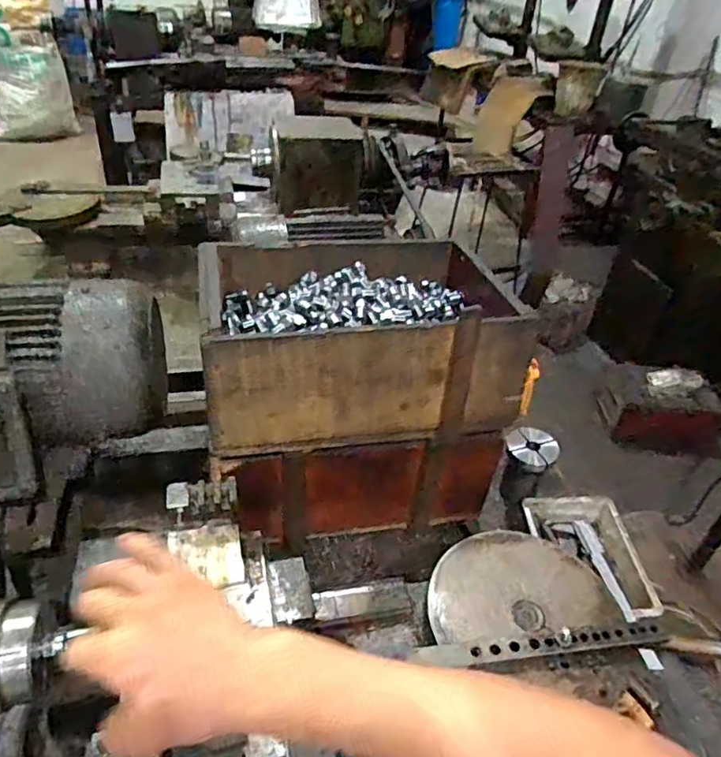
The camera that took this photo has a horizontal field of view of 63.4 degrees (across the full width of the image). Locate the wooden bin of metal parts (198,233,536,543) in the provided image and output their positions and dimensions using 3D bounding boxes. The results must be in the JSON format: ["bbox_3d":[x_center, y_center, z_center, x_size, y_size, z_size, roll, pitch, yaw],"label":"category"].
[{"bbox_3d":[-0.021,-0.001,0.759,0.351,0.296,0.286,-8,40,-18],"label":"wooden bin of metal parts"}]

